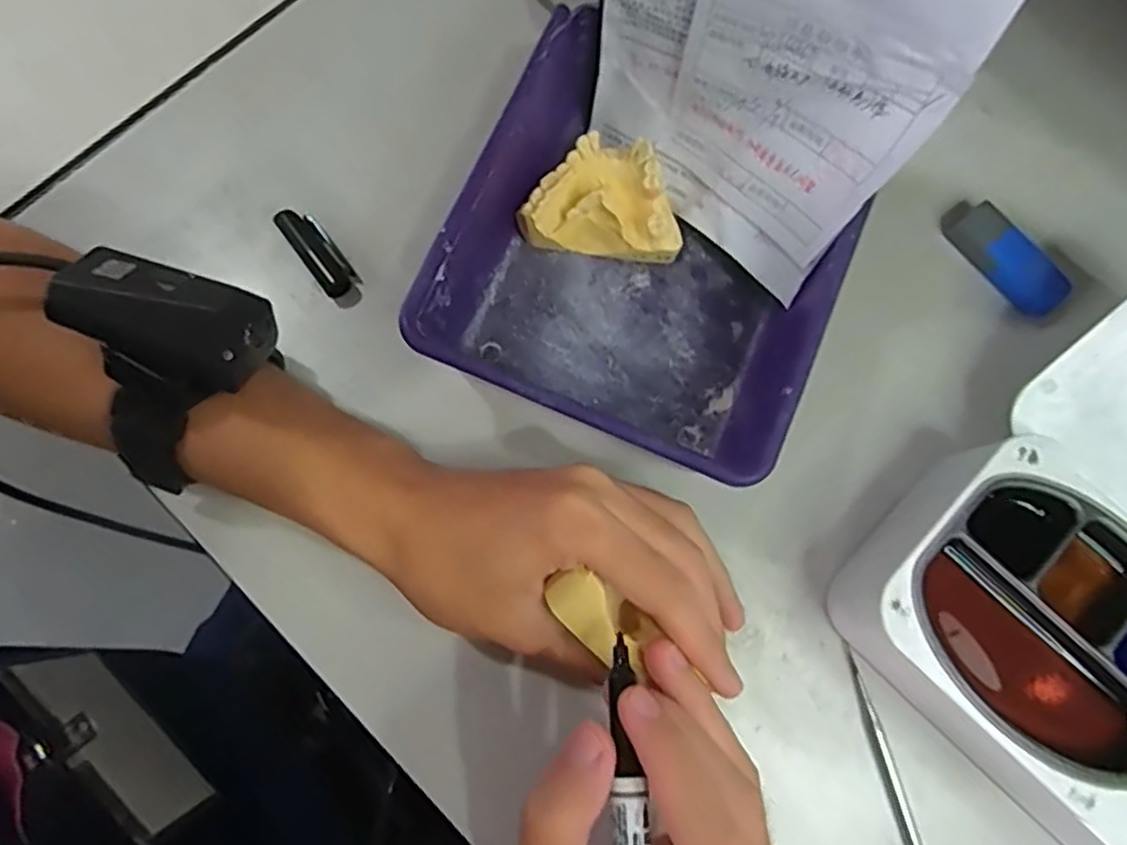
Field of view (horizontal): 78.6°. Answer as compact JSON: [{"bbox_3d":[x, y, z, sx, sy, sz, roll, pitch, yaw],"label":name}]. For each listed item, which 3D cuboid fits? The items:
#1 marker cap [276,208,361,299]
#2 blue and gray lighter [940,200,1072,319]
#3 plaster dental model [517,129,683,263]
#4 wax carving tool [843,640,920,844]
[{"bbox_3d":[-0.120,-0.083,0.336,0.017,0.012,0.047,-36,81,-8],"label":"marker cap"},{"bbox_3d":[0.221,-0.083,0.345,0.028,0.018,0.068,-43,82,-9],"label":"blue and gray lighter"},{"bbox_3d":[0.020,-0.106,0.331,0.072,0.032,0.046,9,78,1],"label":"plaster dental model"},{"bbox_3d":[0.149,0.180,0.289,0.007,0.009,0.168,-15,79,-4],"label":"wax carving tool"}]

